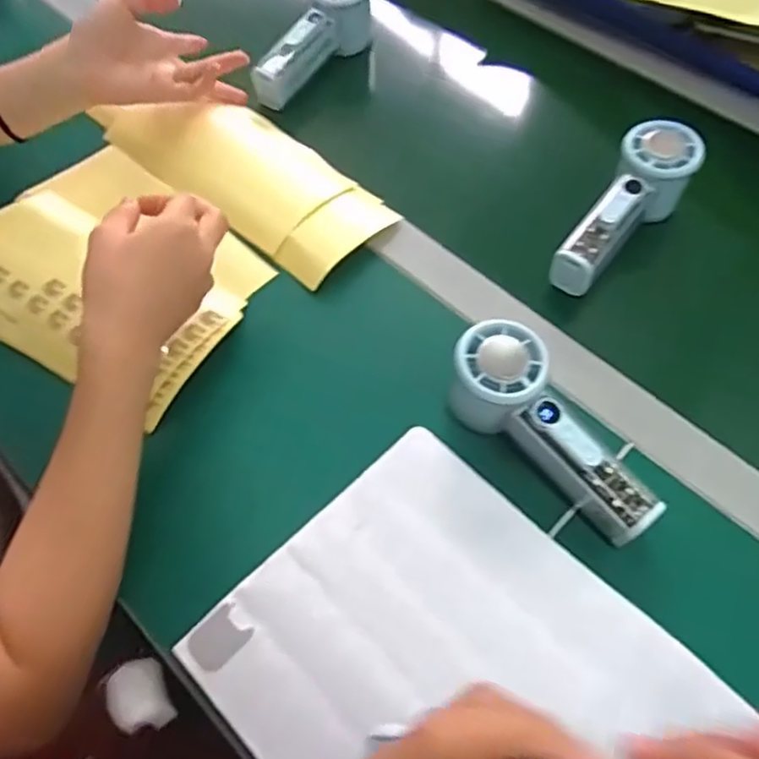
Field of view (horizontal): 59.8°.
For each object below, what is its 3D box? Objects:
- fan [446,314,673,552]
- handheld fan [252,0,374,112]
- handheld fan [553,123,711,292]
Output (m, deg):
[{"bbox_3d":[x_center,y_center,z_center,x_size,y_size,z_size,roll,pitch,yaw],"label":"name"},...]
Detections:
[{"bbox_3d":[0.104,0.034,0.419,0.052,0.059,0.153,-37,79,-19],"label":"fan"},{"bbox_3d":[-0.058,-0.320,0.624,0.052,0.058,0.159,24,62,14],"label":"handheld fan"},{"bbox_3d":[0.192,-0.130,0.507,0.059,0.055,0.149,28,64,17],"label":"handheld fan"}]

